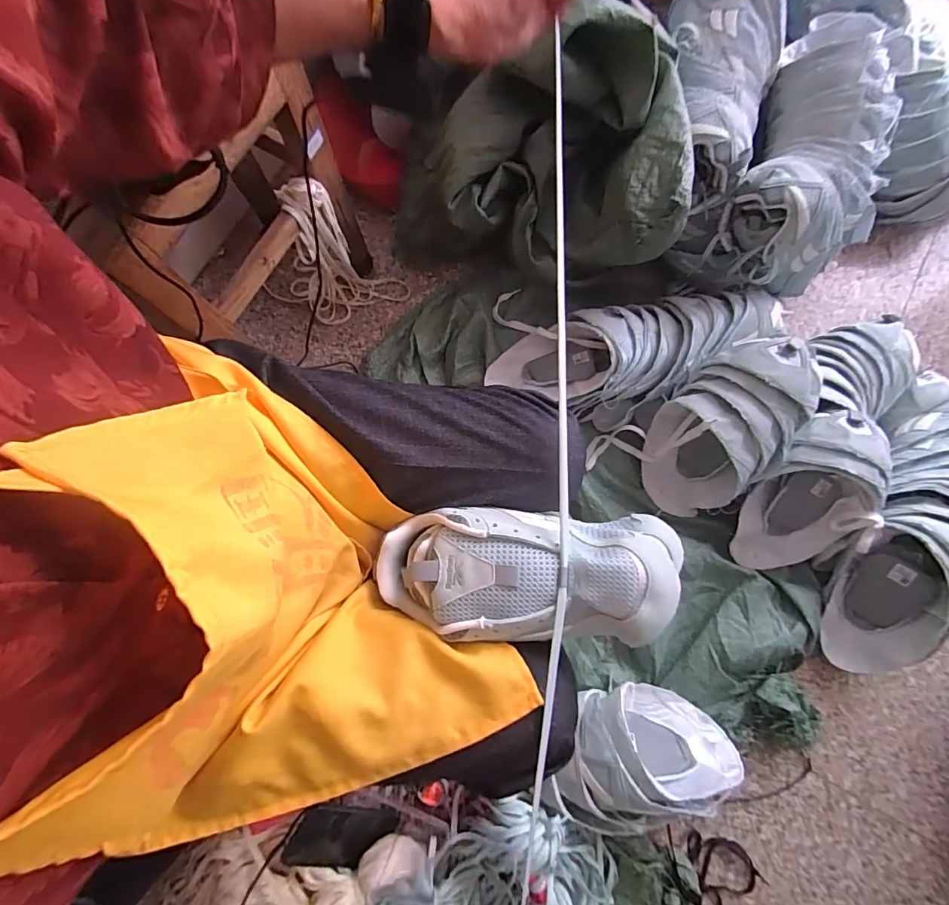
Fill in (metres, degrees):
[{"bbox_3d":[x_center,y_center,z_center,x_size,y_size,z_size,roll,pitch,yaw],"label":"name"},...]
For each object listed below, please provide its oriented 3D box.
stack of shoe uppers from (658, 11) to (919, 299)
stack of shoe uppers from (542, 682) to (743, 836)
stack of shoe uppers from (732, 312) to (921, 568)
[{"bbox_3d":[0.527,-0.426,0.746,0.245,0.209,0.326,32,80,6],"label":"stack of shoe uppers"},{"bbox_3d":[0.249,0.420,0.638,0.296,0.114,0.154,3,77,-28],"label":"stack of shoe uppers"},{"bbox_3d":[0.559,-0.017,0.715,0.172,0.147,0.453,23,92,4],"label":"stack of shoe uppers"}]

